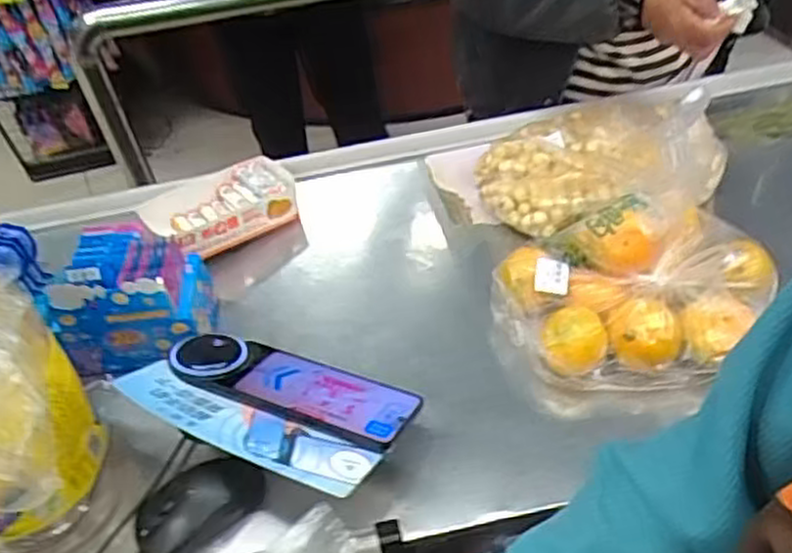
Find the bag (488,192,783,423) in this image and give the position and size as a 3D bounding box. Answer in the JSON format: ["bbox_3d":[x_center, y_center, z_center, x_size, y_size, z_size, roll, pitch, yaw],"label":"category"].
[{"bbox_3d":[0.220,0.017,0.704,0.248,0.120,0.156,1,46,8],"label":"bag"}]

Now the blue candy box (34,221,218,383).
[{"bbox_3d":[-0.262,0.010,0.761,0.145,0.103,0.130,-5,46,3],"label":"blue candy box"}]

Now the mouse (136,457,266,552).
[{"bbox_3d":[-0.165,0.191,0.631,0.107,0.029,0.061,-30,50,-20],"label":"mouse"}]

